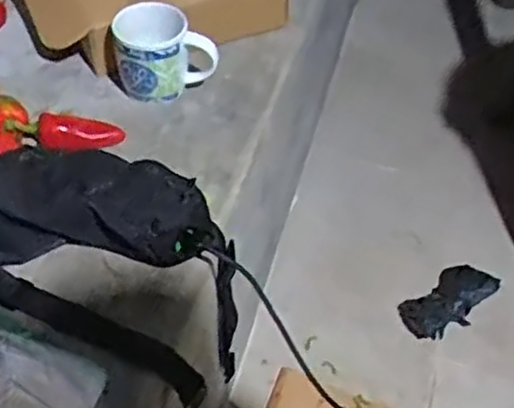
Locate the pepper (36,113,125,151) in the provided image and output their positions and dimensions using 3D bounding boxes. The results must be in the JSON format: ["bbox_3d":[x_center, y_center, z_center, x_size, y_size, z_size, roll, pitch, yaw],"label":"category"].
[{"bbox_3d":[-0.193,-0.079,0.775,0.090,0.033,0.028,-5,50,-9],"label":"pepper"}]

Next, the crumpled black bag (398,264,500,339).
[{"bbox_3d":[0.317,0.157,1.175,0.172,0.032,0.089,-32,59,-29],"label":"crumpled black bag"}]

